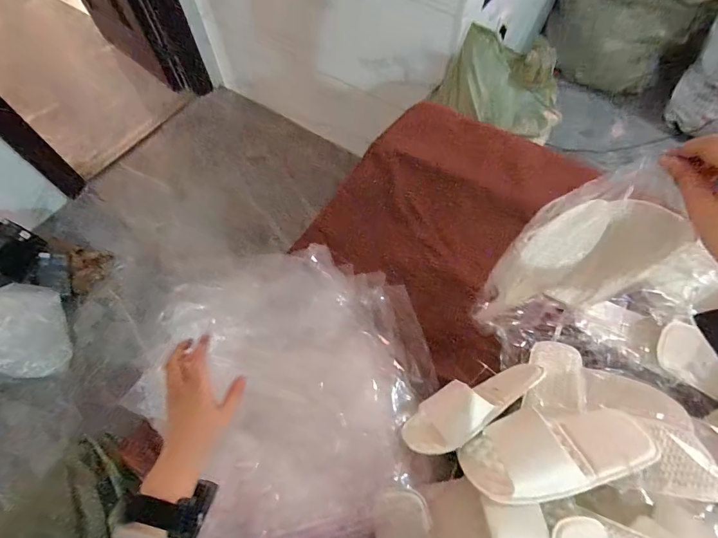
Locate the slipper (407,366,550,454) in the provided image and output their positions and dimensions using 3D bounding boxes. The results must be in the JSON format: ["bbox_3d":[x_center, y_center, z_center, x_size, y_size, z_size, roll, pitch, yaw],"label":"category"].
[{"bbox_3d":[0.177,0.202,0.574,0.242,0.078,0.076,-29,67,-13],"label":"slipper"}]

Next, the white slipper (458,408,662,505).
[{"bbox_3d":[0.278,0.242,0.512,0.269,0.061,0.104,-13,65,-7],"label":"white slipper"}]

